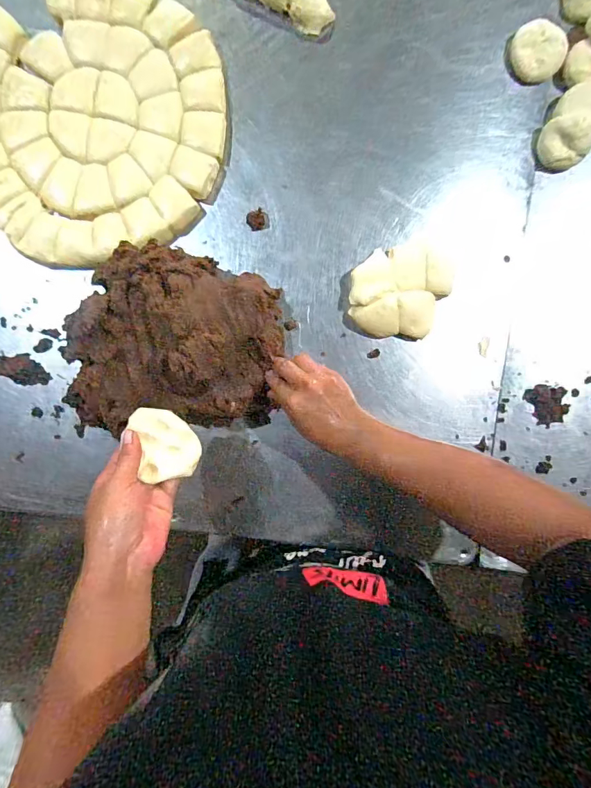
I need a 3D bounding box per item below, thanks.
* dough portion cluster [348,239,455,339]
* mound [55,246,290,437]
[{"bbox_3d":[0.135,-0.132,0.526,0.129,0.030,0.119,2,94,-1],"label":"dough portion cluster"},{"bbox_3d":[-0.144,-0.065,0.494,0.250,0.090,0.213,-2,94,-1],"label":"mound"}]

